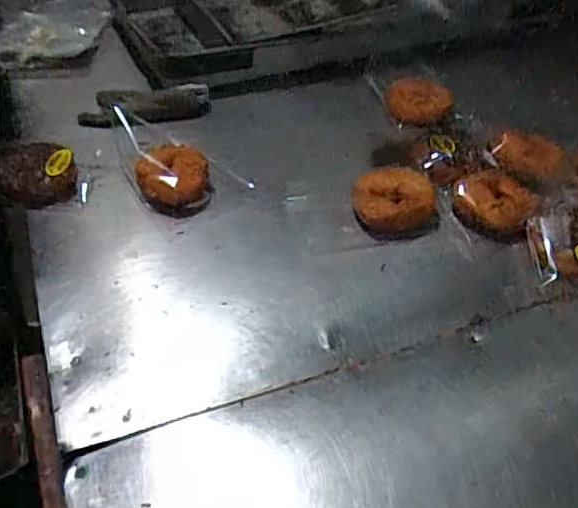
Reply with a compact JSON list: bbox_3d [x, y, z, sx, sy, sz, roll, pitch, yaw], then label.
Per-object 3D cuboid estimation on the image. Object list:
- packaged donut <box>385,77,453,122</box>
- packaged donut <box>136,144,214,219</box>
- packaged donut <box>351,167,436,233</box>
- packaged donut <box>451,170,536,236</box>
[{"bbox_3d":[0.199,-0.235,0.922,0.097,0.073,0.032,7,44,6],"label":"packaged donut"},{"bbox_3d":[-0.144,-0.091,0.752,0.091,0.045,0.086,-5,44,-7],"label":"packaged donut"},{"bbox_3d":[0.128,-0.066,0.740,0.099,0.040,0.089,5,44,5],"label":"packaged donut"},{"bbox_3d":[0.248,-0.064,0.733,0.090,0.024,0.090,-3,59,4],"label":"packaged donut"}]

